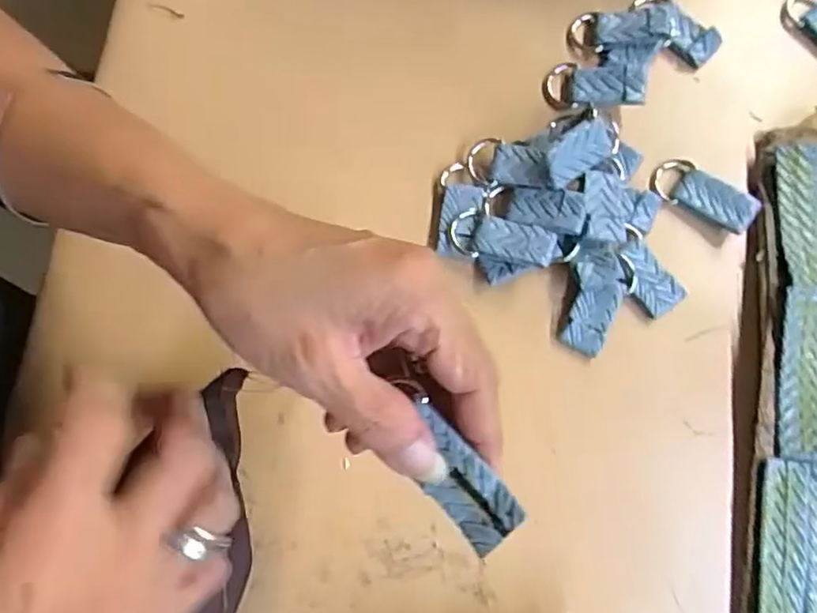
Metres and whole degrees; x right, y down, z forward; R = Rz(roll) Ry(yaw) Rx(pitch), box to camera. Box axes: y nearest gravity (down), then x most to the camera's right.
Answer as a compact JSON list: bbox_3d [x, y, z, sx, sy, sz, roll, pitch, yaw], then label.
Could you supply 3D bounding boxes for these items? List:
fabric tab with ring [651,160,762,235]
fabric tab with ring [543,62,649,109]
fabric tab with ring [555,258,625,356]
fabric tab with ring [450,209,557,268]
[{"bbox_3d":[0.146,-0.055,0.301,0.049,0.009,0.023,35,79,8],"label":"fabric tab with ring"},{"bbox_3d":[0.096,-0.113,0.314,0.050,0.007,0.024,9,76,18],"label":"fabric tab with ring"},{"bbox_3d":[0.087,-0.001,0.288,0.024,0.004,0.045,16,91,4],"label":"fabric tab with ring"},{"bbox_3d":[0.045,-0.032,0.292,0.048,0.012,0.021,15,77,4],"label":"fabric tab with ring"}]

